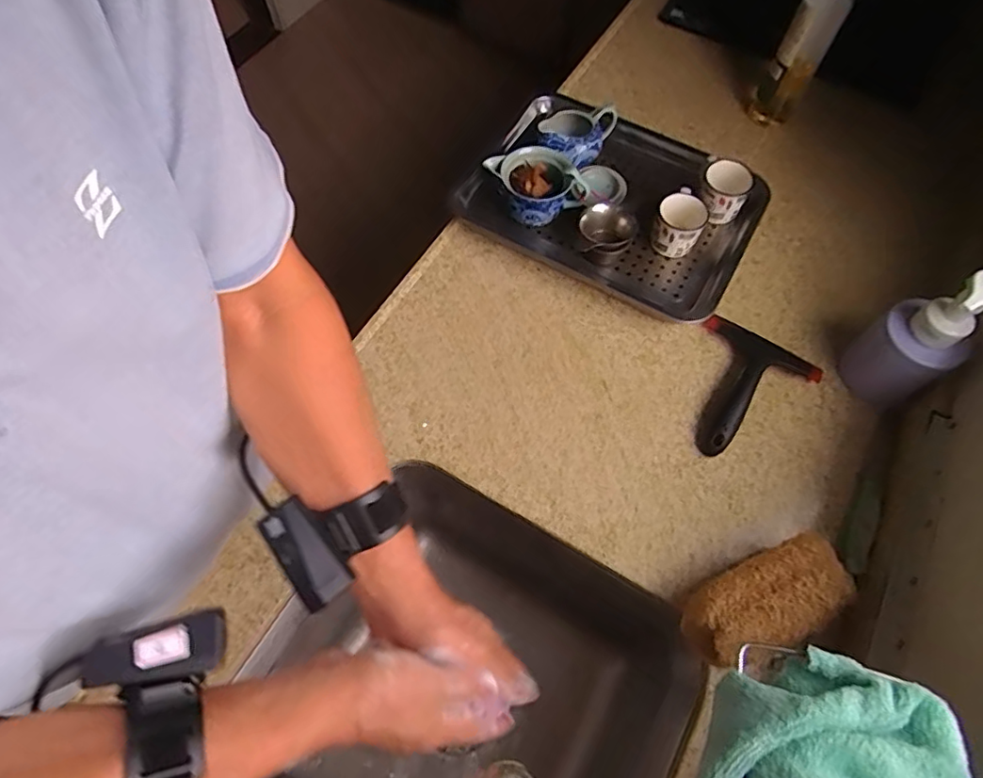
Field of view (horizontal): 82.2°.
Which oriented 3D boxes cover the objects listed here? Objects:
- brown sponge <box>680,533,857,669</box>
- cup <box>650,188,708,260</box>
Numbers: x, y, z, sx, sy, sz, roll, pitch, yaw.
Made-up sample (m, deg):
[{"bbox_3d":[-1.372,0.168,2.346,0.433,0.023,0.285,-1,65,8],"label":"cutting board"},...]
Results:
[{"bbox_3d":[0.241,0.192,0.506,0.136,0.073,0.068,-24,67,-12],"label":"brown sponge"},{"bbox_3d":[0.227,-0.202,0.677,0.054,0.052,0.072,26,67,11],"label":"cup"}]

